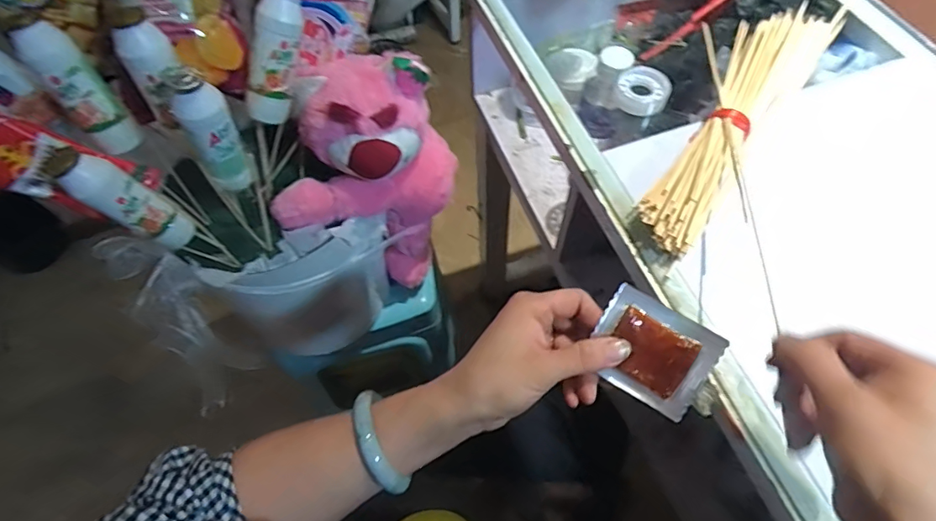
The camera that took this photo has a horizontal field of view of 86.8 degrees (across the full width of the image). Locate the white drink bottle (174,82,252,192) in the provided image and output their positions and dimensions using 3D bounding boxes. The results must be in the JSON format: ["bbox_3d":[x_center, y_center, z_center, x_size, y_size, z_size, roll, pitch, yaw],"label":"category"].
[{"bbox_3d":[-0.208,-0.102,0.412,0.038,0.100,0.031,-28,64,-13],"label":"white drink bottle"}]

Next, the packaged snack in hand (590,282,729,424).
[{"bbox_3d":[0.115,0.058,0.311,0.071,0.010,0.060,31,94,13],"label":"packaged snack in hand"}]

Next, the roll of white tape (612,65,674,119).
[{"bbox_3d":[0.169,-0.165,0.483,0.051,0.021,0.046,12,62,8],"label":"roll of white tape"}]

